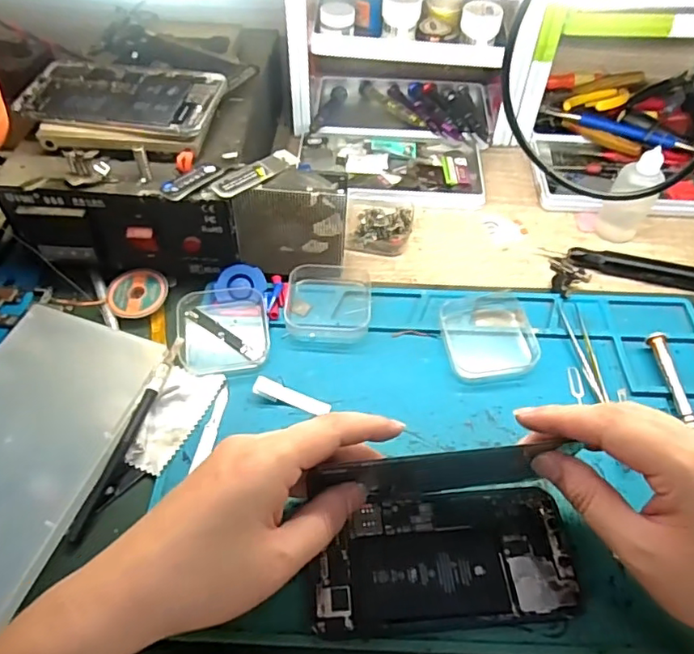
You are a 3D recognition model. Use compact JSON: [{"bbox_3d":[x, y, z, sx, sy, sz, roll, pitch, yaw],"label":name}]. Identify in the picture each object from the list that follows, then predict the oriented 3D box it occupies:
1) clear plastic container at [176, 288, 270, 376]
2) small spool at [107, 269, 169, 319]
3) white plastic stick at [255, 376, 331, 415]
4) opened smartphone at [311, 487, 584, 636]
[{"bbox_3d":[-0.089,-0.001,0.399,0.063,0.014,0.069,-7,52,-7],"label":"clear plastic container"},{"bbox_3d":[-0.159,-0.026,0.421,0.043,0.007,0.040,-14,53,-12],"label":"small spool"},{"bbox_3d":[-0.037,0.047,0.370,0.052,0.006,0.011,21,55,-3],"label":"white plastic stick"},{"bbox_3d":[0.053,0.128,0.309,0.141,0.008,0.068,-4,52,-4],"label":"opened smartphone"}]

